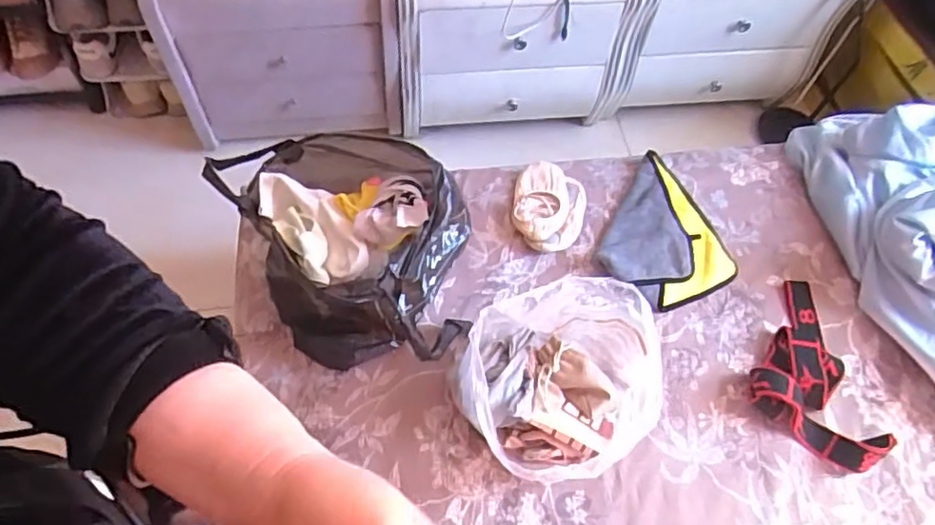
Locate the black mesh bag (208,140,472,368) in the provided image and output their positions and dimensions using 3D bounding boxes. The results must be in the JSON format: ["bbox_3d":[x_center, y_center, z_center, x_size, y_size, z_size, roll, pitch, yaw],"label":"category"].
[{"bbox_3d":[-0.168,-0.019,0.829,0.331,0.187,0.274,2,61,-2],"label":"black mesh bag"}]

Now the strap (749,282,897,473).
[{"bbox_3d":[0.504,0.144,0.857,0.183,0.050,0.236,32,64,14],"label":"strap"}]

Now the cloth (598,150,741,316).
[{"bbox_3d":[0.327,-0.049,0.970,0.193,0.029,0.261,27,63,11],"label":"cloth"}]

